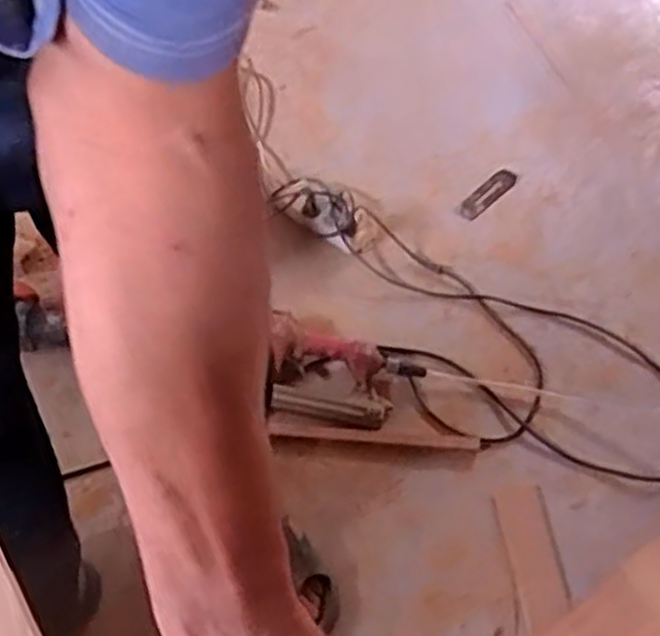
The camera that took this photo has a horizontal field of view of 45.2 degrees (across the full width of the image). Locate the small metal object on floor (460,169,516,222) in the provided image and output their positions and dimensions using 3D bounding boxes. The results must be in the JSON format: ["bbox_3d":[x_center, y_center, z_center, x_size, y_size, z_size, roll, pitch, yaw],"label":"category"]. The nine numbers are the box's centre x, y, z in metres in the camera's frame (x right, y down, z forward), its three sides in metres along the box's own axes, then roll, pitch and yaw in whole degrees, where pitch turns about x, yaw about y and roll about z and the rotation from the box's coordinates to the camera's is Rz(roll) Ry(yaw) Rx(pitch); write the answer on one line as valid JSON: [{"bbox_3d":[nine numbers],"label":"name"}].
[{"bbox_3d":[0.315,-0.252,1.584,0.046,0.014,0.165,35,60,25],"label":"small metal object on floor"}]

